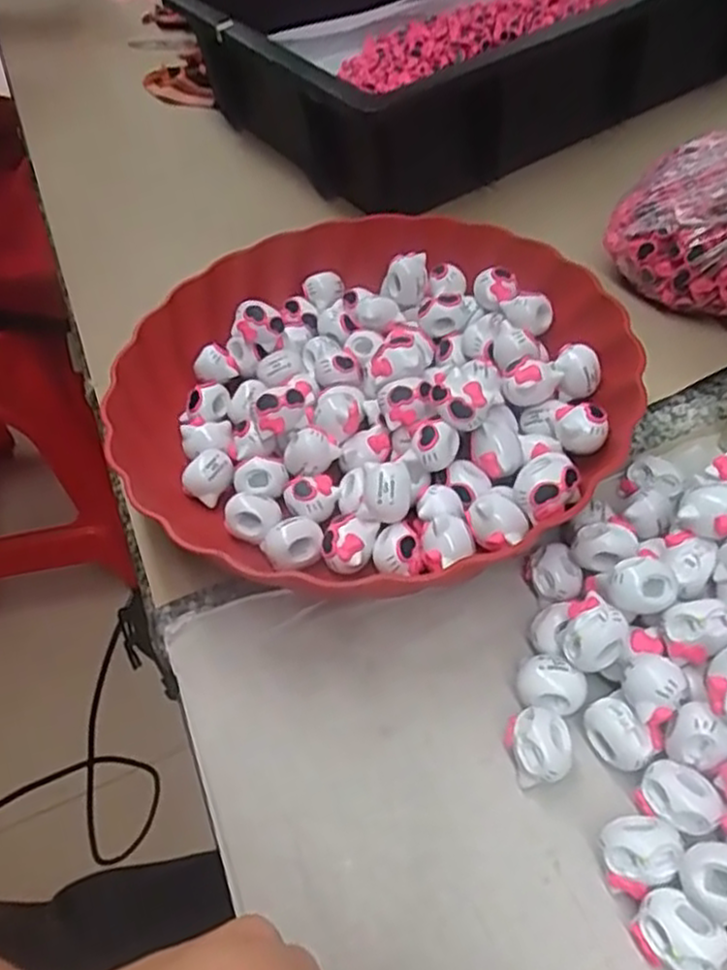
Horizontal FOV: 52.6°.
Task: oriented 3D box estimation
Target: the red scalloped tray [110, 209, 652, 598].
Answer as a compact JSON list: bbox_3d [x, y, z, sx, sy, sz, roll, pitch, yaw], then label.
[{"bbox_3d":[0.007,-0.049,0.368,0.241,0.047,0.232,20,56,23],"label":"red scalloped tray"}]

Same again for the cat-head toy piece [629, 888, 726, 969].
[{"bbox_3d":[0.096,0.139,0.225,0.019,0.019,0.025,-38,56,-22],"label":"cat-head toy piece"}]

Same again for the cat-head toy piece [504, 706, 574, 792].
[{"bbox_3d":[0.064,0.095,0.266,0.021,0.018,0.025,-18,50,-8],"label":"cat-head toy piece"}]

